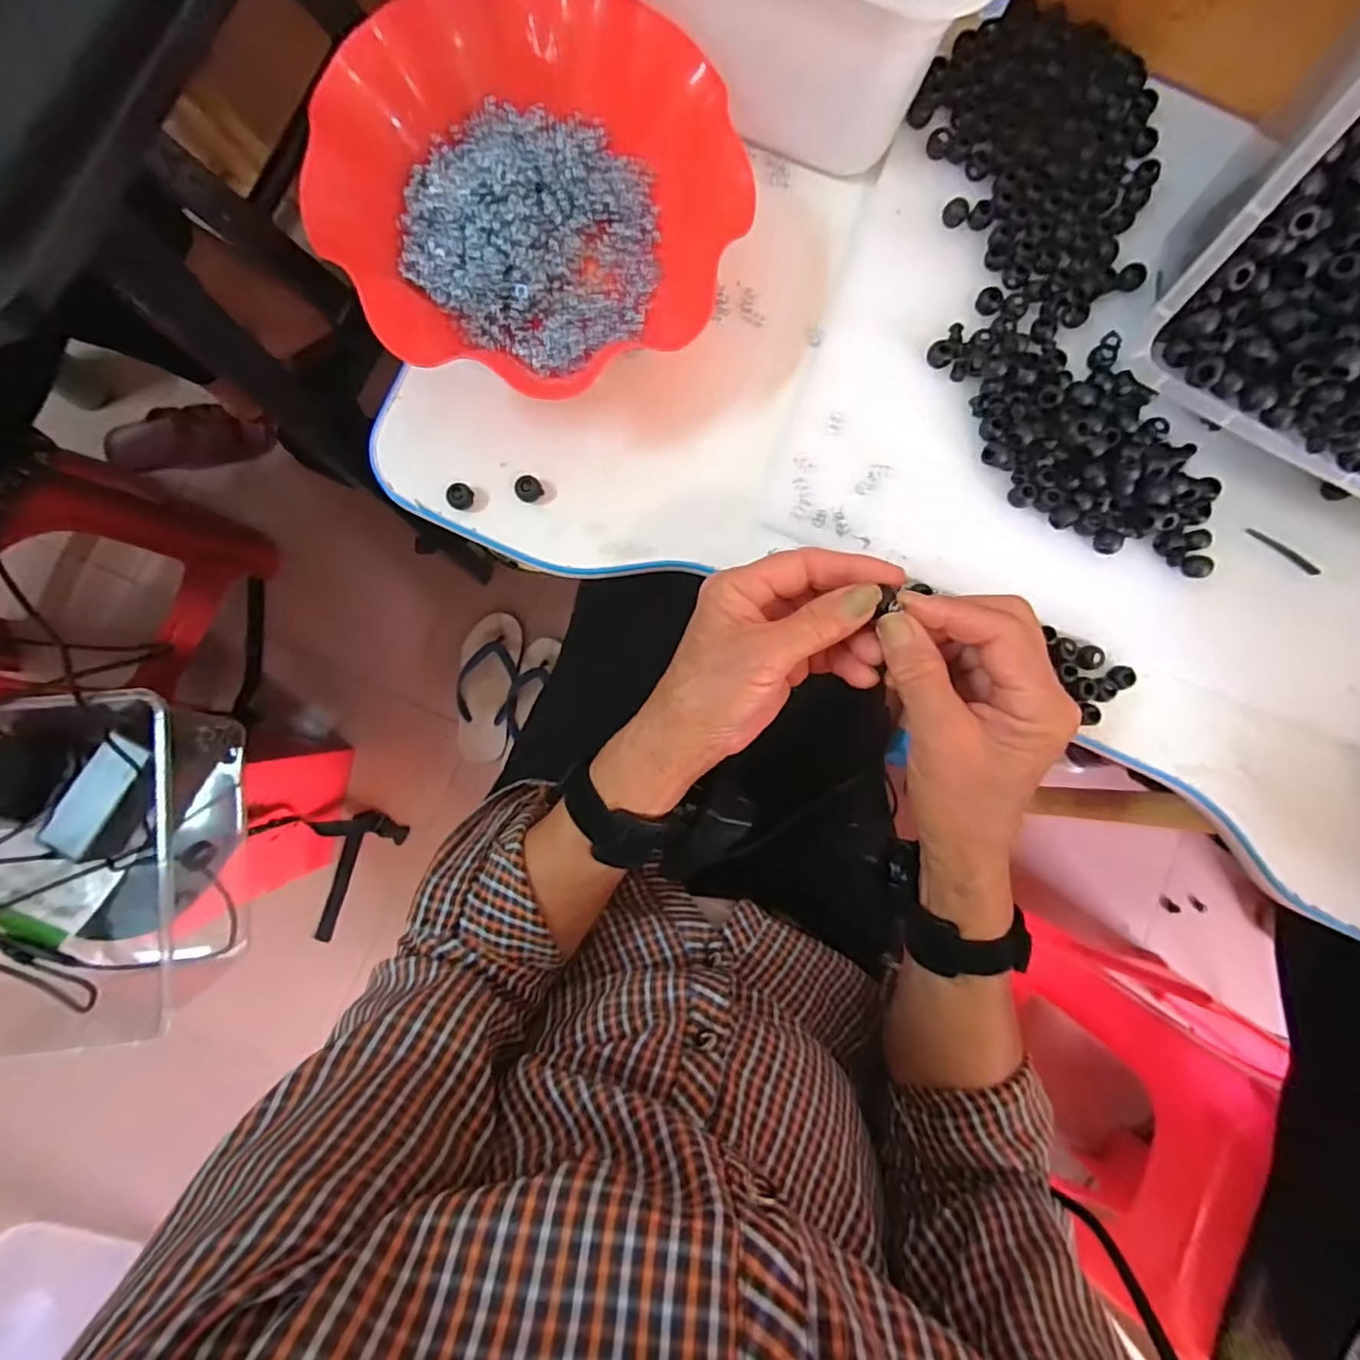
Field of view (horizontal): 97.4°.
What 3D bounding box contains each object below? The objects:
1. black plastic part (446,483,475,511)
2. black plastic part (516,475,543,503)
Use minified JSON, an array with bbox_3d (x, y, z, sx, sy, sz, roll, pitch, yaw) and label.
[{"bbox_3d":[-0.133,-0.111,0.361,0.015,0.010,0.013,-43,89,-4],"label":"black plastic part"},{"bbox_3d":[-0.093,-0.116,0.364,0.015,0.012,0.014,0,87,-2],"label":"black plastic part"}]

